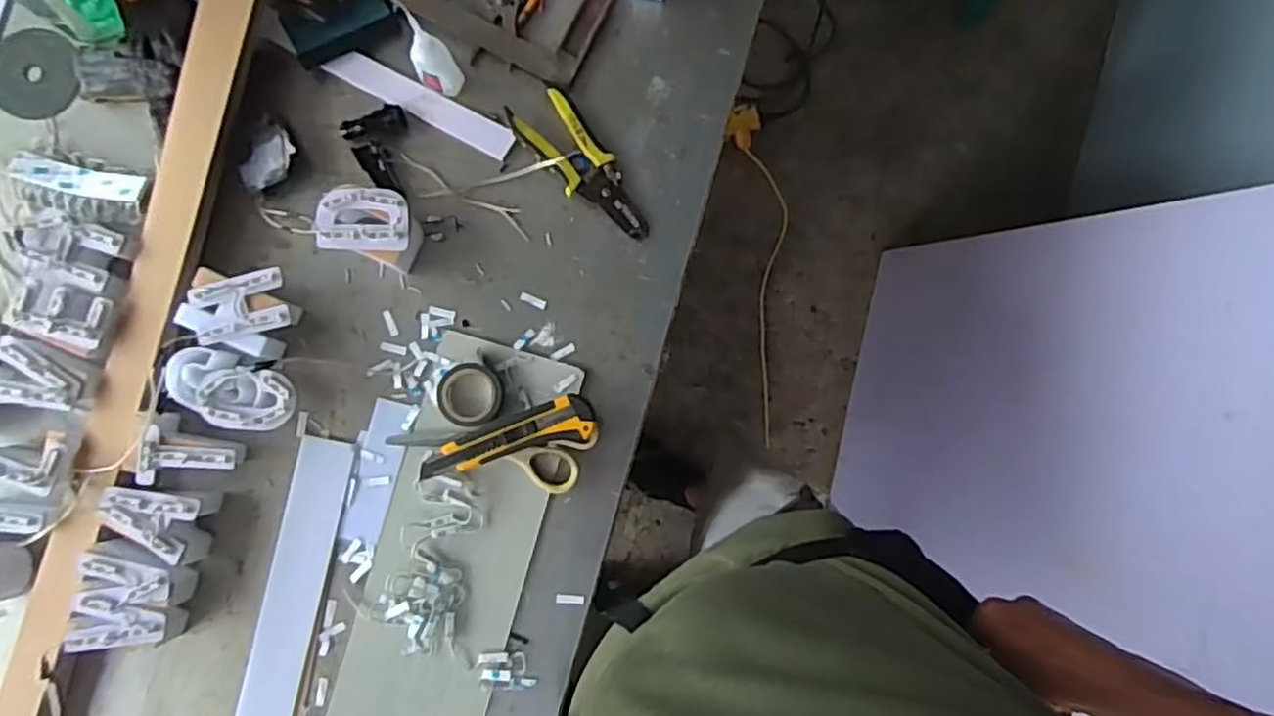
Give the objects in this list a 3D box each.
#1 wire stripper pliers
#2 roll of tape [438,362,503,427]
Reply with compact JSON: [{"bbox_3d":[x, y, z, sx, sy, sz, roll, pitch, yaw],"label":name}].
[{"bbox_3d":[-0.050,-0.182,0.693,0.059,0.015,0.166,-39,89,-4],"label":"wire stripper pliers"},{"bbox_3d":[-0.154,0.033,0.670,0.058,0.024,0.058,0,87,-2],"label":"roll of tape"}]

